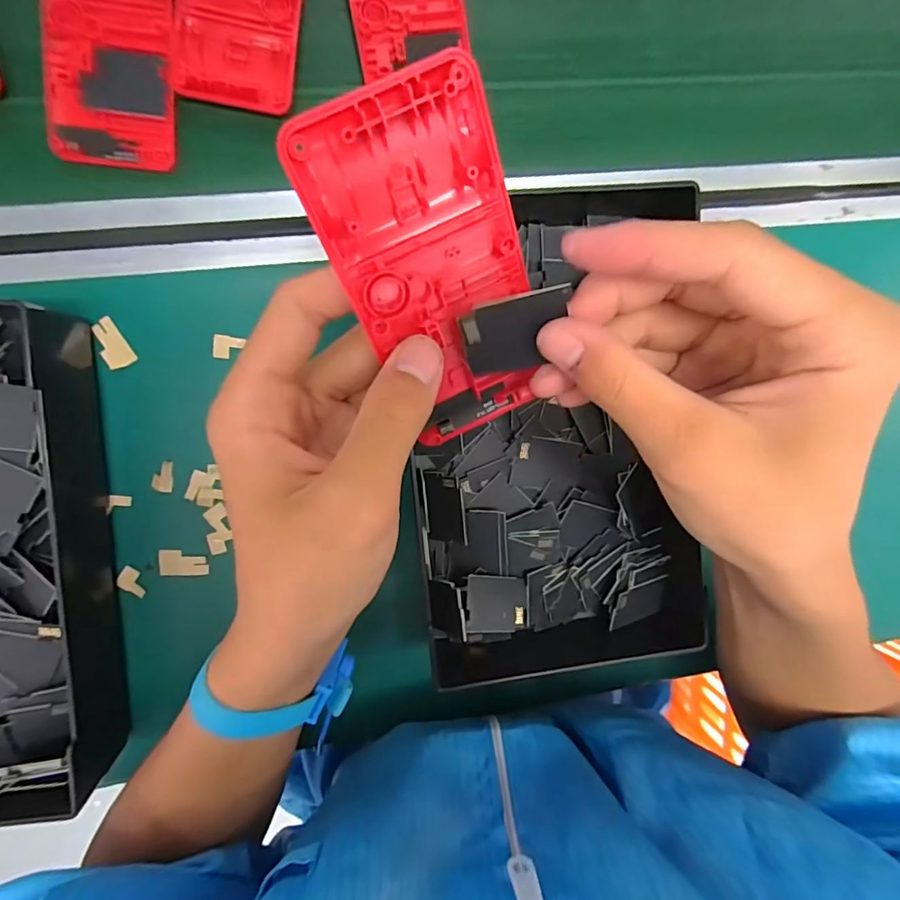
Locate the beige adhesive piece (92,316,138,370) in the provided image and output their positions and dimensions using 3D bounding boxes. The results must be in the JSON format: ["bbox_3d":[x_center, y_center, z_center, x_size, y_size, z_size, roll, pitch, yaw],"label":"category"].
[{"bbox_3d":[-0.189,-0.059,0.278,0.015,0.004,0.027,-30,98,-4],"label":"beige adhesive piece"}]

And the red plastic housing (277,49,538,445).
[{"bbox_3d":[-0.002,-0.057,0.174,0.059,0.013,0.120,-25,128,-1],"label":"red plastic housing"}]

